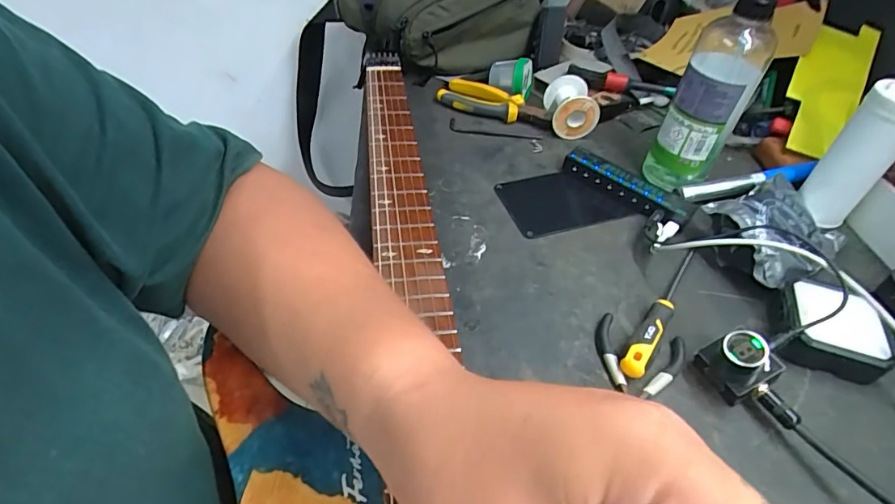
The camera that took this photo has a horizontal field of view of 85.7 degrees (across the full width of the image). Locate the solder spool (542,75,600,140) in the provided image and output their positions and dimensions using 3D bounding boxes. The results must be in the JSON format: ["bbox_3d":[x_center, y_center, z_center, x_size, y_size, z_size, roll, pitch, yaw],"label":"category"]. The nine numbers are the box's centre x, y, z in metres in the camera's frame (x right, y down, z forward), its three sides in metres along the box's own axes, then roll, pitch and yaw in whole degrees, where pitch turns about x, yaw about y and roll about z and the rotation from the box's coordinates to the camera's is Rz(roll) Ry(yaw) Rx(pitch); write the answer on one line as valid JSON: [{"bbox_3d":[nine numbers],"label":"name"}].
[{"bbox_3d":[0.149,-0.174,0.583,0.052,0.053,0.066,0,46,-2],"label":"solder spool"}]

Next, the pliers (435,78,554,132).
[{"bbox_3d":[0.062,-0.187,0.607,0.148,0.026,0.051,19,48,16],"label":"pliers"}]

